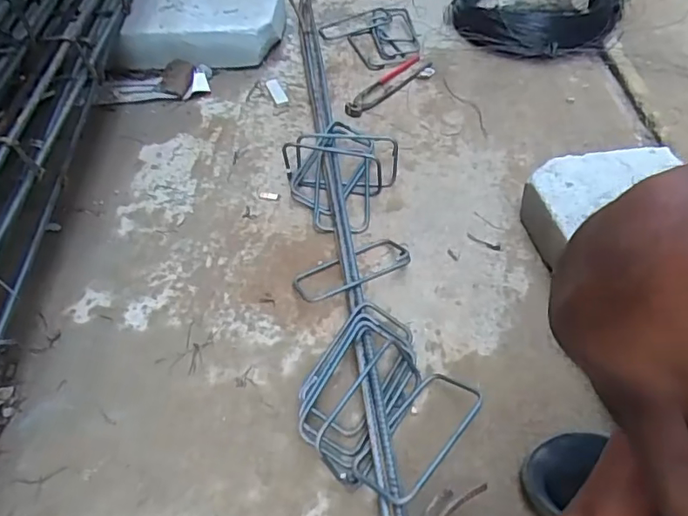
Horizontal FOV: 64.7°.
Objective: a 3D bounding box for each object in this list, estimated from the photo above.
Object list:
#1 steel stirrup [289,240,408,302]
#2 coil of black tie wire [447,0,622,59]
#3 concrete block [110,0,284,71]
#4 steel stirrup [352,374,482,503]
[{"bbox_3d":[0.011,0.014,0.687,0.151,0.016,0.078,-22,31,-13],"label":"steel stirrup"},{"bbox_3d":[0.361,-0.483,1.042,0.298,0.062,0.302,-2,50,2],"label":"coil of black tie wire"},{"bbox_3d":[-0.273,-0.446,1.042,0.293,0.095,0.197,2,51,5],"label":"concrete block"},{"bbox_3d":[0.075,0.174,0.543,0.078,0.009,0.146,12,45,48],"label":"steel stirrup"}]

